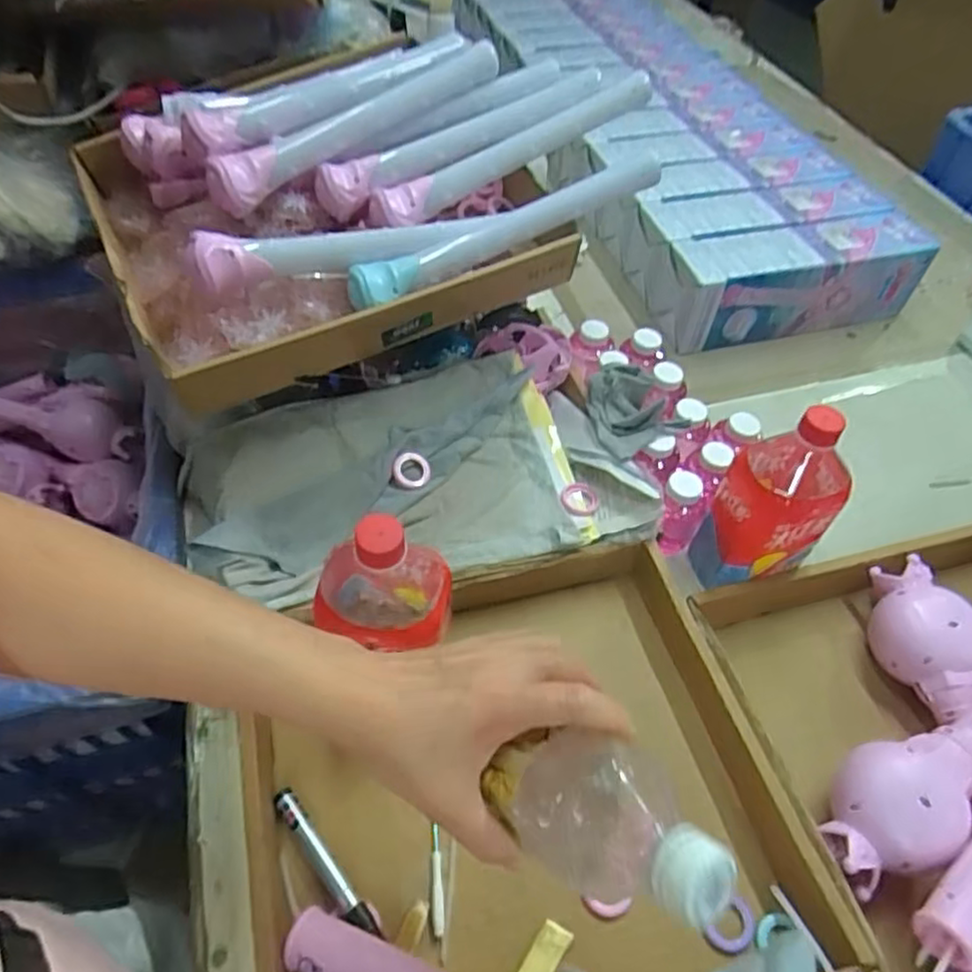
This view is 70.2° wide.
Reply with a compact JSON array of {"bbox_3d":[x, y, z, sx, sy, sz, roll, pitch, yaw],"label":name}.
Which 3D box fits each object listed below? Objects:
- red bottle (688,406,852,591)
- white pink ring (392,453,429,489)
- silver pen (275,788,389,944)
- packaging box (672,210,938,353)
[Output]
[{"bbox_3d":[0.240,0.023,0.594,0.090,0.207,0.089,1,52,-2],"label":"red bottle"},{"bbox_3d":[-0.073,-0.015,0.674,0.039,0.009,0.035,-6,82,-20],"label":"white pink ring"},{"bbox_3d":[-0.115,0.268,0.492,0.015,0.010,0.121,-33,60,-25],"label":"silver pen"},{"bbox_3d":[0.397,-0.265,0.897,0.336,0.109,0.097,-11,53,-11],"label":"packaging box"}]

